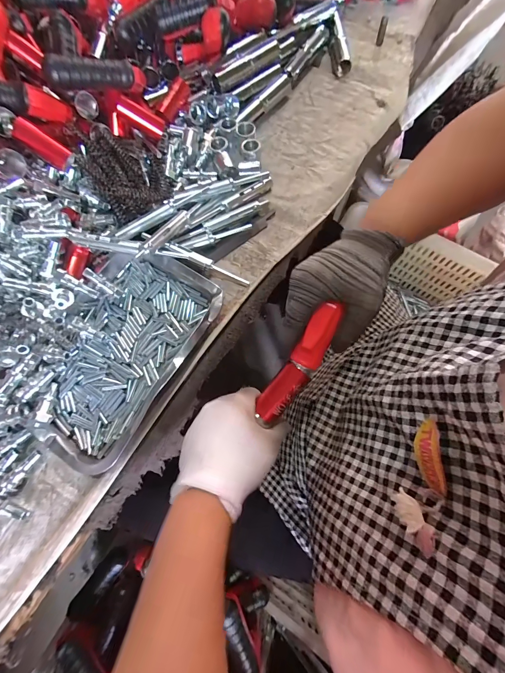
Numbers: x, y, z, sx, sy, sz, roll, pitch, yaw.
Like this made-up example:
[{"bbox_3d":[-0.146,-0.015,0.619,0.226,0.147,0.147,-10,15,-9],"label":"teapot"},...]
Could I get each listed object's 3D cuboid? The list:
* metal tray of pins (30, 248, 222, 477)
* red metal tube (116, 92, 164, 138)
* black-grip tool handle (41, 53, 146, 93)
[{"bbox_3d":[-0.163,0.015,0.364,0.163,0.031,0.250,27,75,10],"label":"metal tray of pins"},{"bbox_3d":[-0.159,-0.313,0.421,0.066,0.022,0.024,18,71,-26],"label":"red metal tube"},{"bbox_3d":[-0.202,-0.349,0.393,0.127,0.033,0.030,-21,72,-27],"label":"black-grip tool handle"}]

